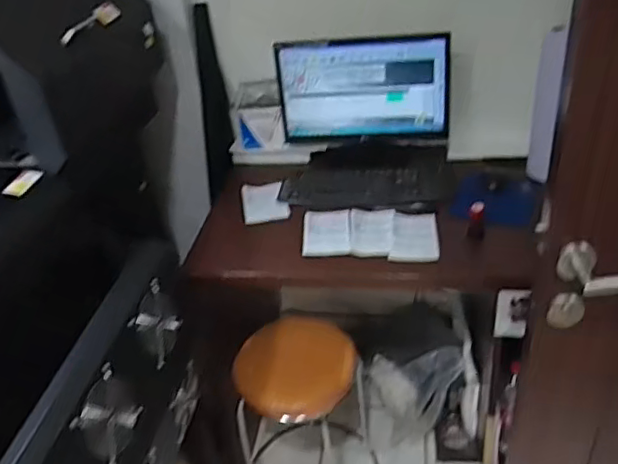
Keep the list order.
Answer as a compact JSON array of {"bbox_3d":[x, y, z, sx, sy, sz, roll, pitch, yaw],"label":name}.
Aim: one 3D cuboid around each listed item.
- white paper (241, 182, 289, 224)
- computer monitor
[{"bbox_3d":[-0.113,-0.078,1.569,0.113,0.009,0.177,-8,35,-4],"label":"white paper"},{"bbox_3d":[0.142,-0.355,1.580,0.435,0.274,0.069,0,35,8],"label":"computer monitor"}]

